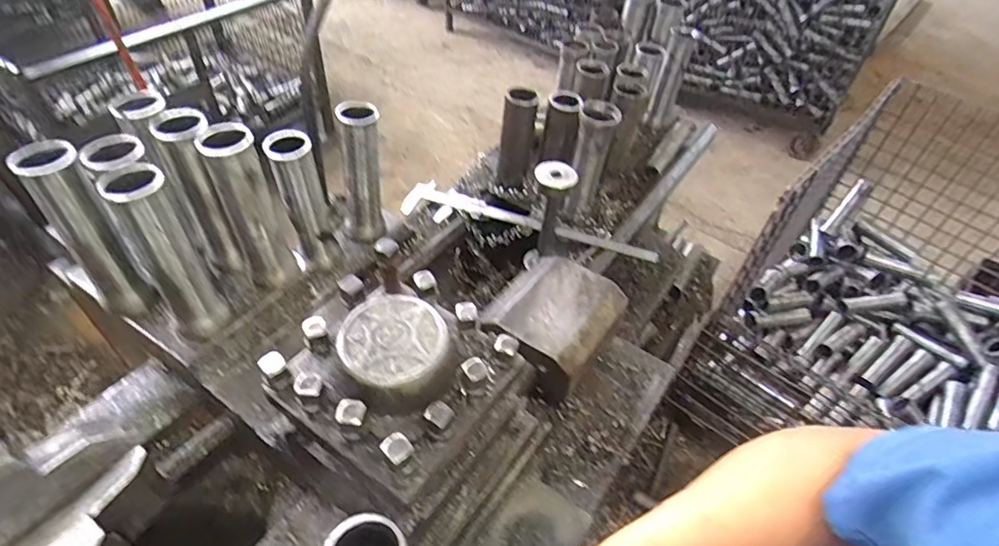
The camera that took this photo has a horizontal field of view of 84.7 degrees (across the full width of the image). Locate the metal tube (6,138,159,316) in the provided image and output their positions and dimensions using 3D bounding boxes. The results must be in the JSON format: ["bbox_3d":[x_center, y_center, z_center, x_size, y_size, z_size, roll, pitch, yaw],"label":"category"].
[{"bbox_3d":[-0.421,-0.039,0.568,0.049,0.193,0.054,-31,56,-29],"label":"metal tube"}]

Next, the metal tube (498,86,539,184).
[{"bbox_3d":[0.029,-0.224,0.890,0.055,0.161,0.051,9,46,4],"label":"metal tube"}]

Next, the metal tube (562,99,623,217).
[{"bbox_3d":[0.140,-0.172,0.851,0.059,0.179,0.045,14,47,9],"label":"metal tube"}]

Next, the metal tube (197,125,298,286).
[{"bbox_3d":[-0.269,-0.068,0.593,0.051,0.183,0.052,37,54,27],"label":"metal tube"}]

